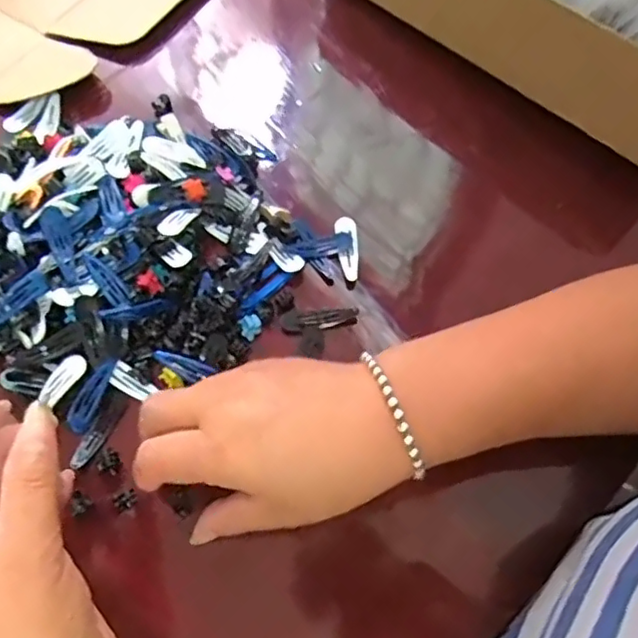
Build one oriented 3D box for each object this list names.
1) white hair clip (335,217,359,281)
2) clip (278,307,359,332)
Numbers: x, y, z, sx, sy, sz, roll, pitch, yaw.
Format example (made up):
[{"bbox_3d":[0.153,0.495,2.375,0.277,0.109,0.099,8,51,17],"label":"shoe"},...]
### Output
[{"bbox_3d":[0.019,-0.045,0.391,0.013,0.006,0.047,-6,66,-3],"label":"white hair clip"},{"bbox_3d":[0.000,0.000,0.370,0.047,0.007,0.014,-2,65,-2],"label":"clip"}]

